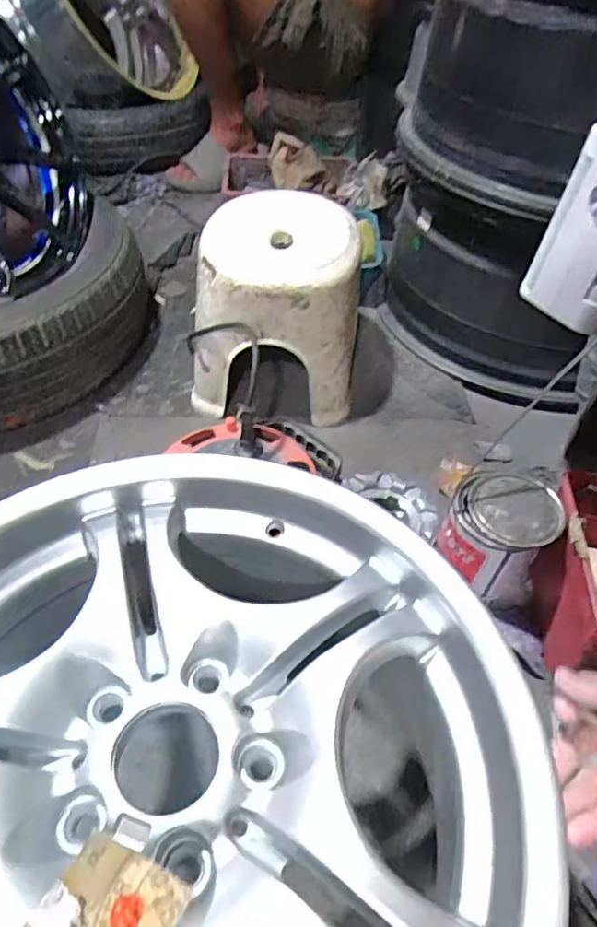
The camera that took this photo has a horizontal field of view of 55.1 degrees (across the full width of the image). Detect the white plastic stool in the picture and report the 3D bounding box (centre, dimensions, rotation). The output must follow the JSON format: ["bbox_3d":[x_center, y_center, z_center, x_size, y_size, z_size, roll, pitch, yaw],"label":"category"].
[{"bbox_3d":[-0.029,-0.234,0.867,0.230,0.233,0.236,4,48,0],"label":"white plastic stool"}]

